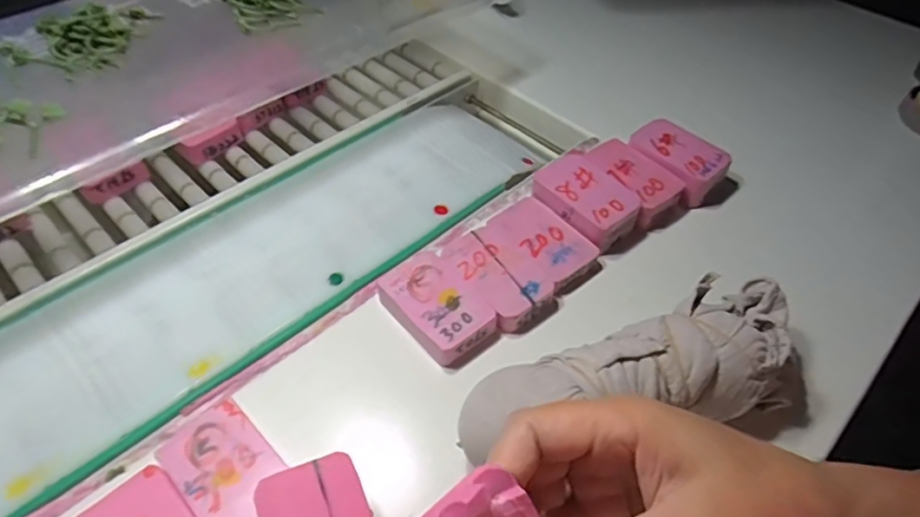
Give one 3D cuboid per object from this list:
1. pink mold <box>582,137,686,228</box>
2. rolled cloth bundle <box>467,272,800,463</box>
[{"bbox_3d":[0.127,-0.056,0.439,0.043,0.028,0.071,-32,57,-28],"label":"pink mold"},{"bbox_3d":[0.094,0.067,0.307,0.197,0.053,0.060,-14,50,-15],"label":"rolled cloth bundle"}]

